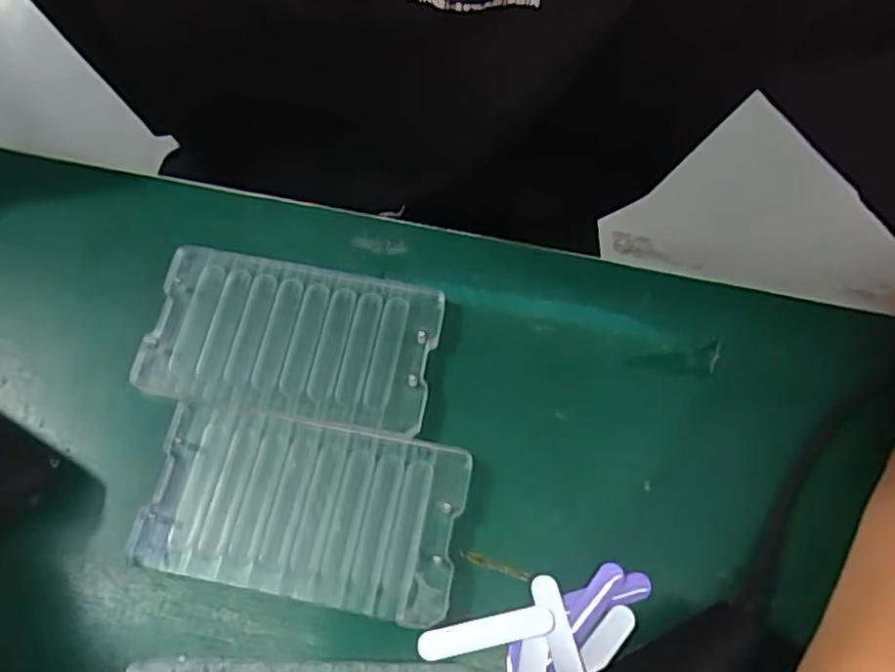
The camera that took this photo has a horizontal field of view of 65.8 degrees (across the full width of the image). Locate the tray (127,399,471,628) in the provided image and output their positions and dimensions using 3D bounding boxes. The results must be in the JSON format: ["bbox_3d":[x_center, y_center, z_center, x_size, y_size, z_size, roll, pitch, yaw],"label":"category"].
[{"bbox_3d":[-0.057,0.067,0.272,0.121,0.009,0.066,10,70,5],"label":"tray"}]

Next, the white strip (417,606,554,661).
[{"bbox_3d":[0.015,0.113,0.262,0.051,0.005,0.011,-12,69,-3],"label":"white strip"}]

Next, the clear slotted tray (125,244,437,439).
[{"bbox_3d":[-0.068,0.001,0.300,0.121,0.006,0.068,10,68,3],"label":"clear slotted tray"}]

